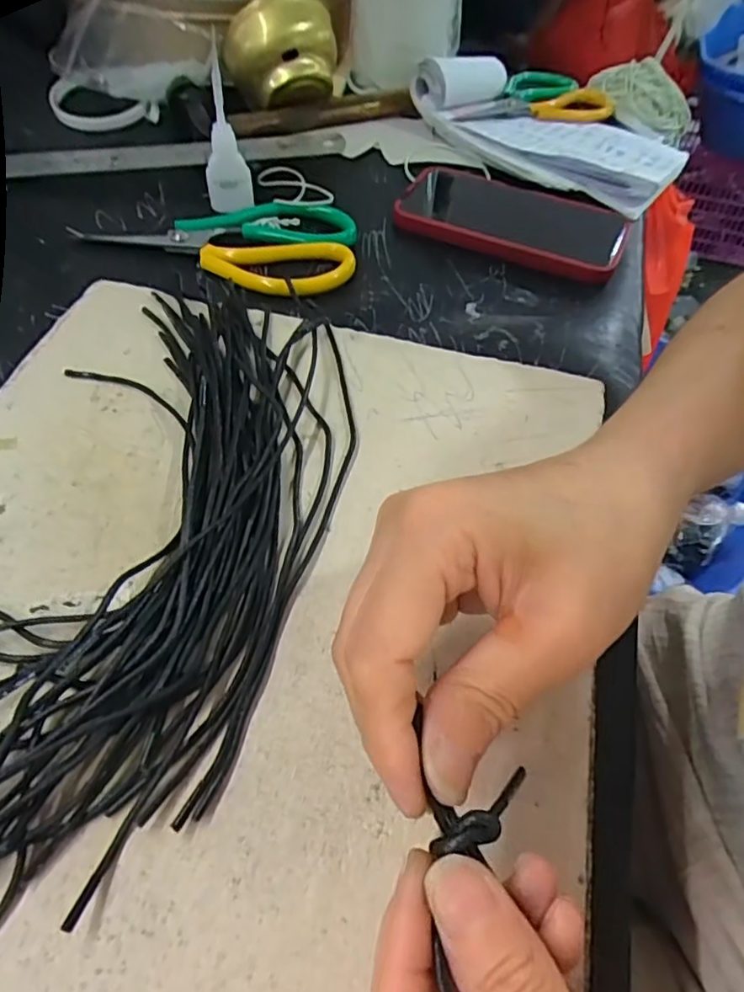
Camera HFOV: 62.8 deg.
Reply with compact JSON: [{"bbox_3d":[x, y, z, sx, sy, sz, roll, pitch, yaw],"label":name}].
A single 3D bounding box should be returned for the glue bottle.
[{"bbox_3d":[-0.101,-0.249,0.413,0.027,0.098,0.017,25,56,13],"label":"glue bottle"}]

